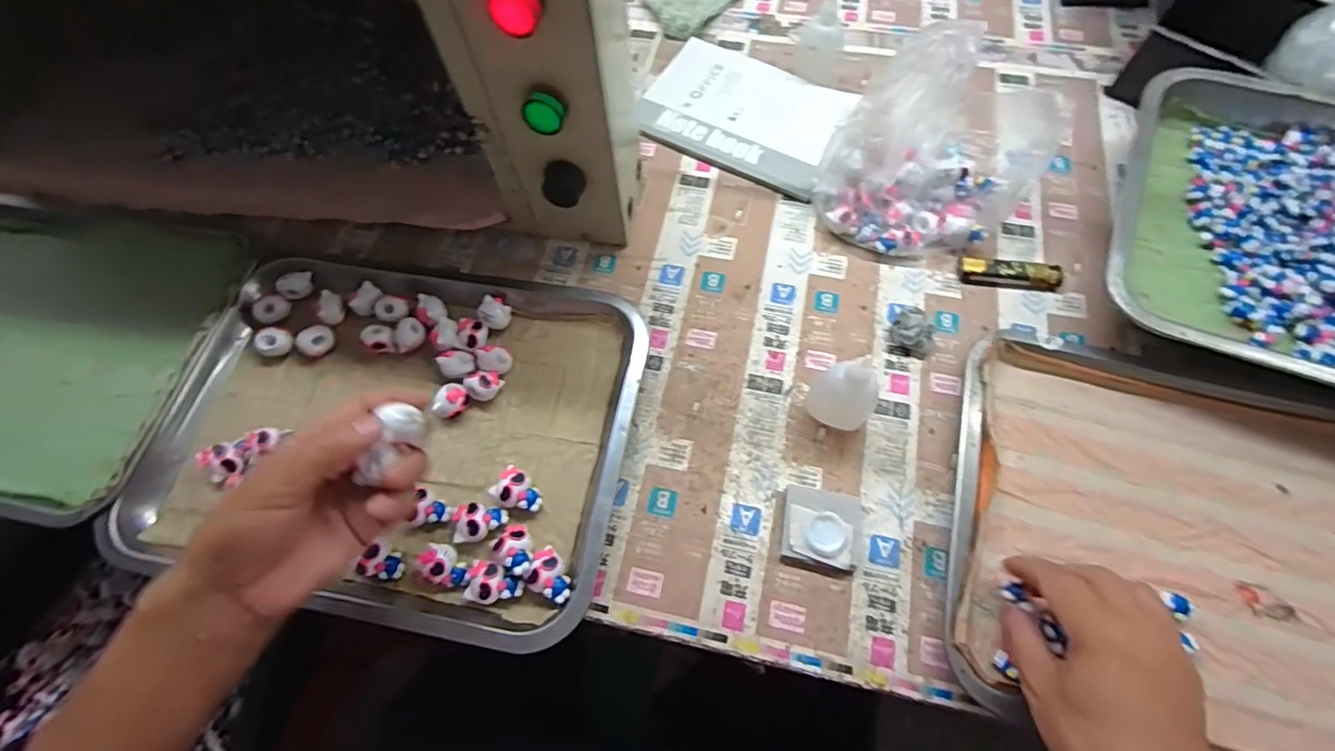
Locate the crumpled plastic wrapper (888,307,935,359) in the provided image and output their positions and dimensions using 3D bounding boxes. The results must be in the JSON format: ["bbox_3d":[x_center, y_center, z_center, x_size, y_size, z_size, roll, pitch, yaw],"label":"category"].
[{"bbox_3d":[0.195,-0.034,0.441,0.035,0.017,0.031,34,72,15],"label":"crumpled plastic wrapper"}]

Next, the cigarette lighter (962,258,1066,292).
[{"bbox_3d":[0.282,-0.084,0.462,0.078,0.014,0.021,7,67,5],"label":"cigarette lighter"}]

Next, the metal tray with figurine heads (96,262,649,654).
[{"bbox_3d":[-0.202,0.032,0.422,0.346,0.027,0.269,9,67,6],"label":"metal tray with figurine heads"}]

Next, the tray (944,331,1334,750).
[{"bbox_3d":[0.346,0.110,0.369,0.303,0.029,0.263,15,68,8],"label":"tray"}]

